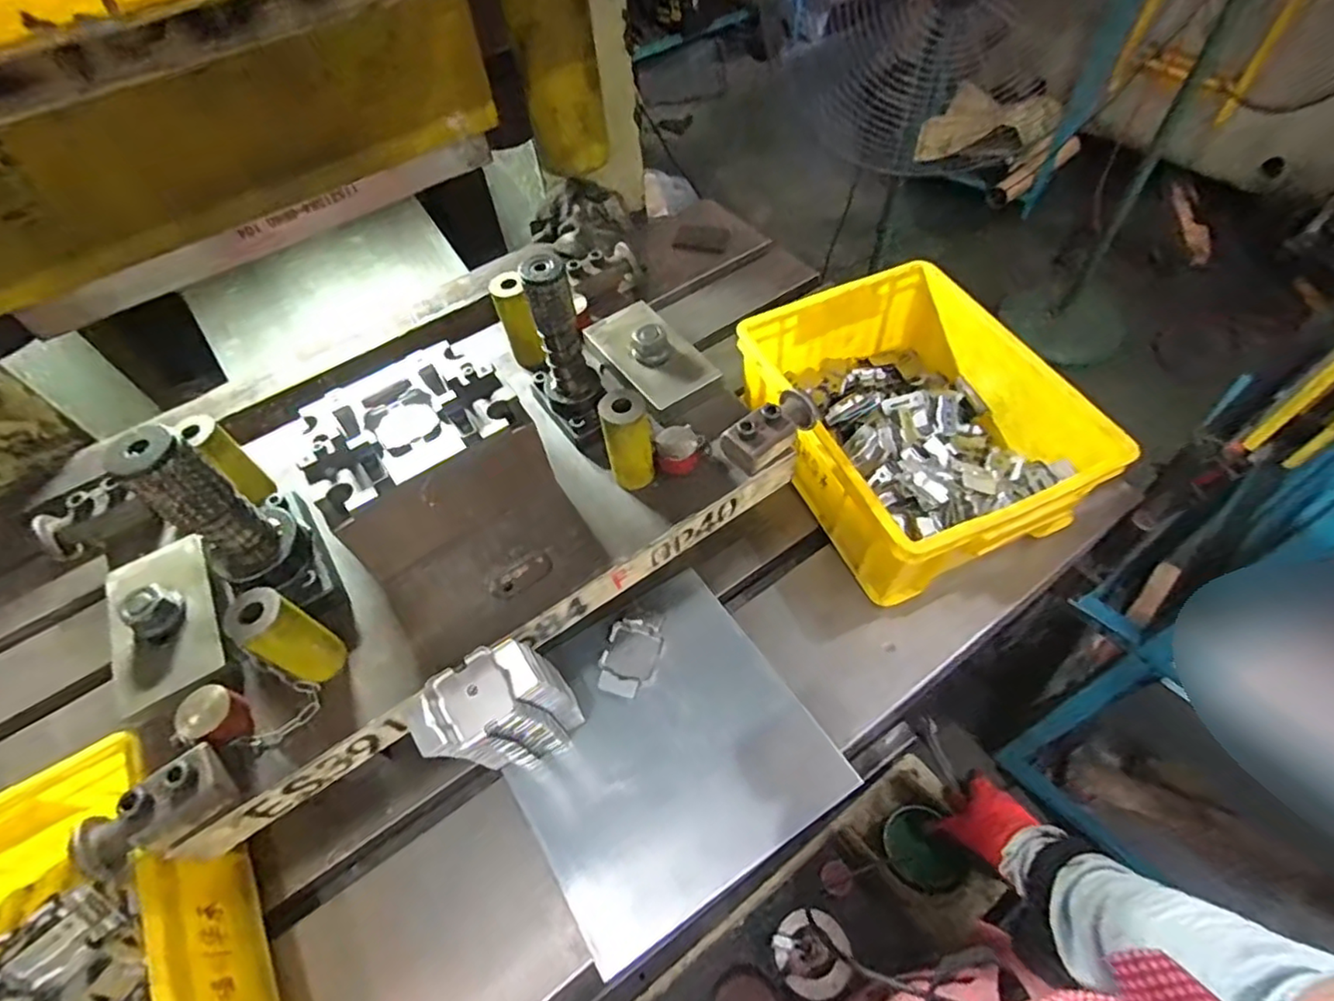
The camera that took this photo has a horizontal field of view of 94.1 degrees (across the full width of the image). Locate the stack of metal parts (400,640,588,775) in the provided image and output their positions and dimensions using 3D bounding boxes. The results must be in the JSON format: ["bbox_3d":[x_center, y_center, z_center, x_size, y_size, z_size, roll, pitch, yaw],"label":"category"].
[{"bbox_3d":[-0.124,0.183,0.509,0.102,0.198,0.052,-30,58,-15],"label":"stack of metal parts"}]

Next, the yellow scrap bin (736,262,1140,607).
[{"bbox_3d":[0.266,-0.088,0.685,0.265,0.122,0.341,-19,56,-8],"label":"yellow scrap bin"}]

